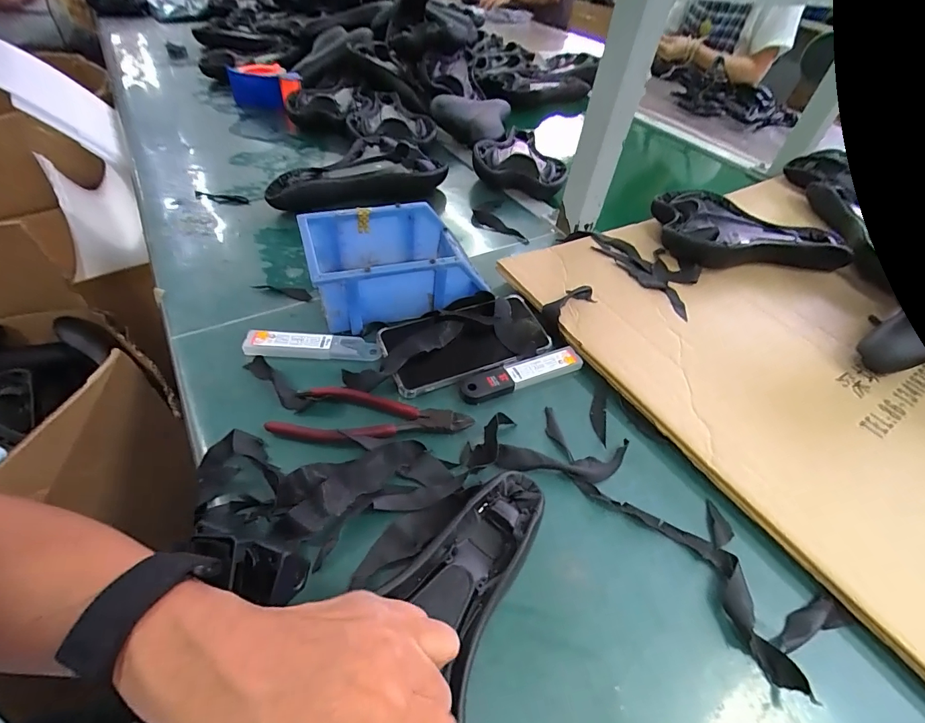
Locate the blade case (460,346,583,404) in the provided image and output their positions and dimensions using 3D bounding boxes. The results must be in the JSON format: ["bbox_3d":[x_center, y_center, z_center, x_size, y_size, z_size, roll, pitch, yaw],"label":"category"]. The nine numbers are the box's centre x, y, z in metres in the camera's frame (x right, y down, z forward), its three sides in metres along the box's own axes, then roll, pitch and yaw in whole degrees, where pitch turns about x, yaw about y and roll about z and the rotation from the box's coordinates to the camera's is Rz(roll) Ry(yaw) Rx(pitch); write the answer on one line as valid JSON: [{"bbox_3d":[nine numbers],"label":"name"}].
[{"bbox_3d":[0.058,0.010,0.415,0.126,0.006,0.027,-16,52,-20],"label":"blade case"}]

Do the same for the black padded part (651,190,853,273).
[{"bbox_3d":[0.389,-0.189,0.599,0.246,0.047,0.146,-4,49,-10],"label":"black padded part"}]

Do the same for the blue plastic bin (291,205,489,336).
[{"bbox_3d":[-0.072,-0.106,0.459,0.171,0.066,0.117,-9,50,-14],"label":"blue plastic bin"}]

